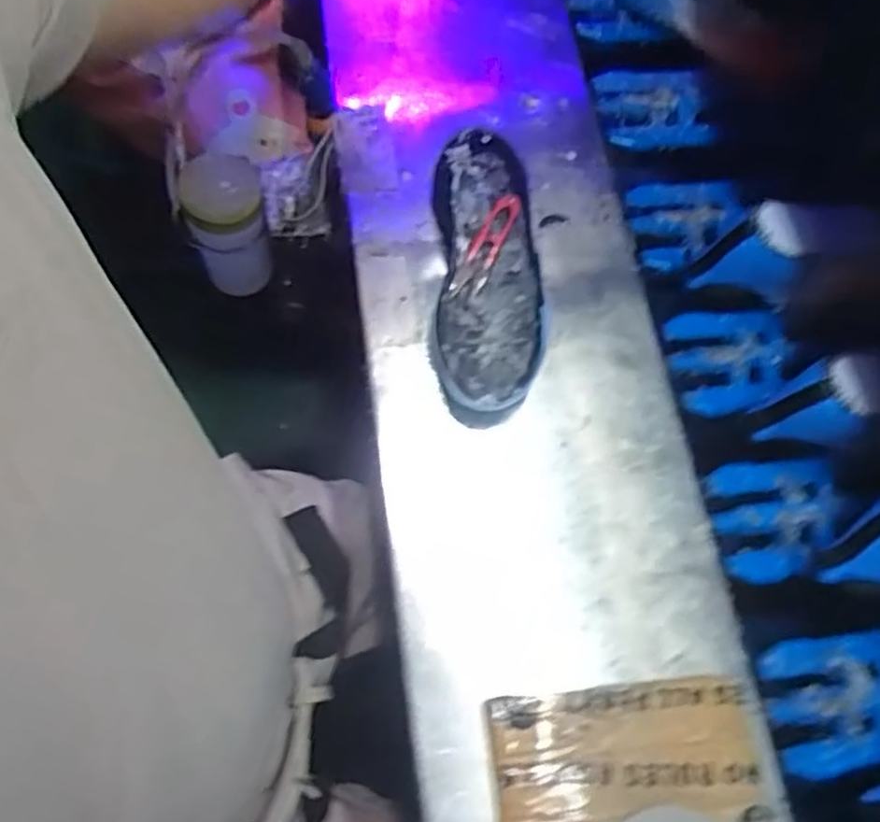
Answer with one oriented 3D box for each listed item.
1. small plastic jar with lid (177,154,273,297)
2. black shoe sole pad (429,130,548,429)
[{"bbox_3d":[-0.205,-0.181,0.720,0.071,0.145,0.067,1,70,-2],"label":"small plastic jar with lid"},{"bbox_3d":[0.039,-0.107,0.591,0.094,0.048,0.242,2,69,-2],"label":"black shoe sole pad"}]

